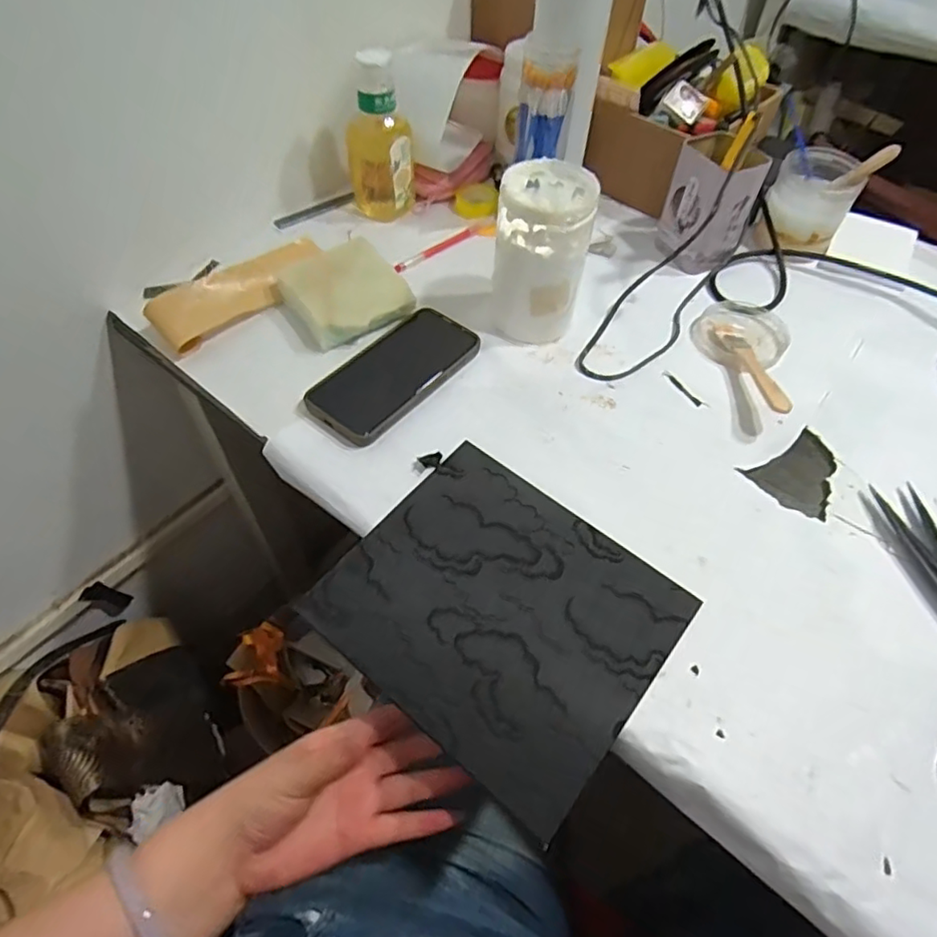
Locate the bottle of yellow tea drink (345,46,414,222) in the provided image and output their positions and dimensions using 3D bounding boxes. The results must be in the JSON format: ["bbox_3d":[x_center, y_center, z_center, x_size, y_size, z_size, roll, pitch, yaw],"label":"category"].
[{"bbox_3d":[-0.097,-0.358,0.653,0.069,0.161,0.057,-8,55,-7],"label":"bottle of yellow tea drink"}]

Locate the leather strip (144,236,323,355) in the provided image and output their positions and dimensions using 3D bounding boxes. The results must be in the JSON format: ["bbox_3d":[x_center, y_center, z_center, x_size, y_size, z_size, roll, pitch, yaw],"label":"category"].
[{"bbox_3d":[-0.221,-0.184,0.596,0.048,0.043,0.193,32,59,20],"label":"leather strip"}]

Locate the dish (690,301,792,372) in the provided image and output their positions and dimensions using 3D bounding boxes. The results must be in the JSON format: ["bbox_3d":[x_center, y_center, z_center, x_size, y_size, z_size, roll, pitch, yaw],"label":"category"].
[{"bbox_3d":[0.274,-0.136,0.606,0.087,0.019,0.100,36,61,22],"label":"dish"}]

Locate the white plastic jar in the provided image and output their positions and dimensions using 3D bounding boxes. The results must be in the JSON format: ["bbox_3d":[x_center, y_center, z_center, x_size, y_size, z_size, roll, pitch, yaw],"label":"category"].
[{"bbox_3d":[0.068,-0.196,0.557,0.083,0.137,0.088,9,54,5],"label":"white plastic jar"}]

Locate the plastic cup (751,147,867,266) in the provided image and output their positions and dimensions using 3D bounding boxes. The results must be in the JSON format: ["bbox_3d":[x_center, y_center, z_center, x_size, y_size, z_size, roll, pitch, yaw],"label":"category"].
[{"bbox_3d":[0.380,-0.295,0.676,0.085,0.083,0.091,25,57,16],"label":"plastic cup"}]

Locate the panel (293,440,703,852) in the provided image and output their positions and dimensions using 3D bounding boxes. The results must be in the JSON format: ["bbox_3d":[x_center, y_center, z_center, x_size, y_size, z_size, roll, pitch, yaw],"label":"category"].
[{"bbox_3d":[0.022,0.098,0.428,0.222,0.006,0.190,35,62,20],"label":"panel"}]

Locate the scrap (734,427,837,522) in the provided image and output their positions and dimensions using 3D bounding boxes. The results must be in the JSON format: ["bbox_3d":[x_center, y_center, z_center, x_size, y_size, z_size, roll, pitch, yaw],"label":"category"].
[{"bbox_3d":[0.282,0.008,0.506,0.086,0.006,0.066,-25,59,-18],"label":"scrap"}]

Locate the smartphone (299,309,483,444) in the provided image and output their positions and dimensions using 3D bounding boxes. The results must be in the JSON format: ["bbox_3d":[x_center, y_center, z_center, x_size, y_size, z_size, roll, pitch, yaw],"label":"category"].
[{"bbox_3d":[-0.068,-0.090,0.554,0.083,0.009,0.167,35,61,22],"label":"smartphone"}]

